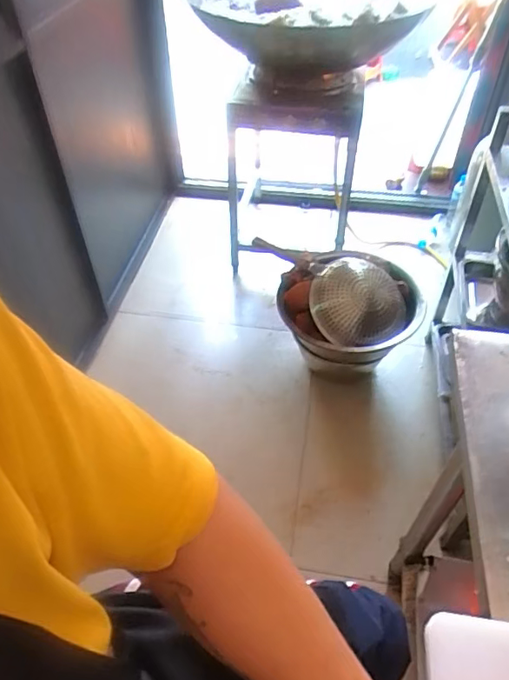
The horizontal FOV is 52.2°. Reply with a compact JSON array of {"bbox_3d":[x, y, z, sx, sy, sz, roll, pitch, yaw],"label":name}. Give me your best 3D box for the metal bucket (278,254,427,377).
[{"bbox_3d":[0.272,-0.077,1.527,0.378,0.237,0.351,-1,47,1],"label":"metal bucket"}]

